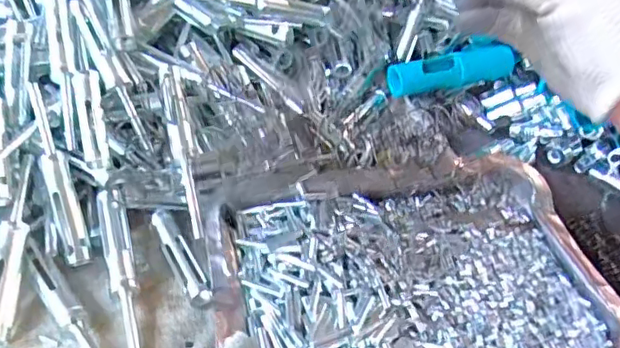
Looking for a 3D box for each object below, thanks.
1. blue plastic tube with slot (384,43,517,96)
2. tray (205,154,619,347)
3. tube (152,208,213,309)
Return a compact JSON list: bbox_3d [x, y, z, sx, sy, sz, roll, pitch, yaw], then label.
[{"bbox_3d":[0.138,-0.096,0.542,0.131,0.036,0.025,-8,46,-16],"label":"blue plastic tube with slot"},{"bbox_3d":[0.064,0.066,0.375,0.244,0.033,0.179,-4,45,-12],"label":"tray"},{"bbox_3d":[-0.088,0.055,0.385,0.015,0.015,0.080,-18,49,-25],"label":"tube"}]

